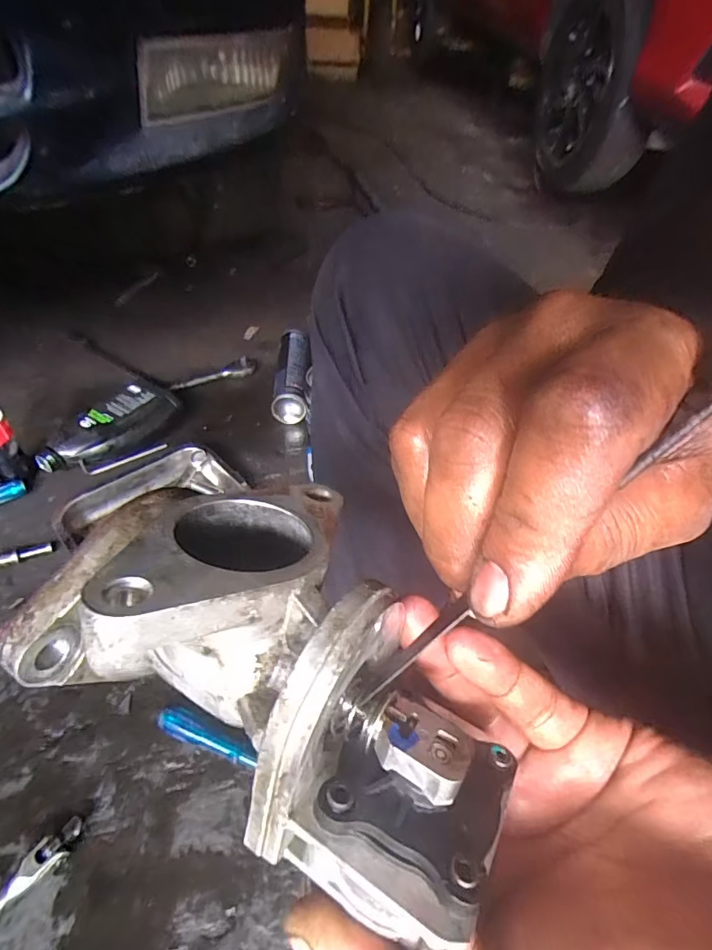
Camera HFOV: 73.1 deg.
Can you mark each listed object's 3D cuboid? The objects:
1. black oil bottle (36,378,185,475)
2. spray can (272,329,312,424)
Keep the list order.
[{"bbox_3d":[-0.424,-0.079,0.832,0.119,0.061,0.240,34,54,26],"label":"black oil bottle"},{"bbox_3d":[-0.127,-0.206,0.968,0.067,0.059,0.247,0,47,-3],"label":"spray can"}]

